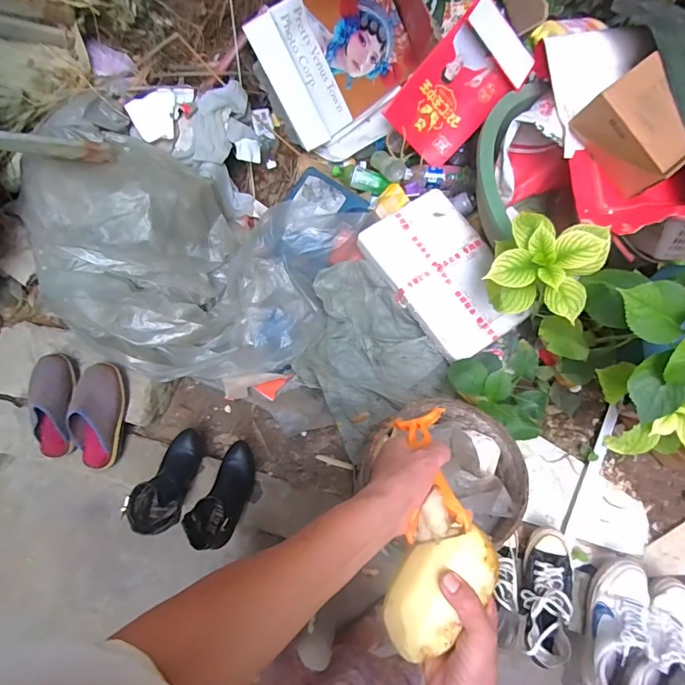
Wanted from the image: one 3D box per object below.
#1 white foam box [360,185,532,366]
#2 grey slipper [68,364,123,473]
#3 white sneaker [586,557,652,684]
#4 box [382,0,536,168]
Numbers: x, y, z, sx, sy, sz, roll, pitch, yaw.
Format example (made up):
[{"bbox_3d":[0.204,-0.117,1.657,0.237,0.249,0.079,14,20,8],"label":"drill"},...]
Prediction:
[{"bbox_3d":[0.279,-0.190,1.211,0.286,0.066,0.451,-33,76,-10],"label":"white foam box"},{"bbox_3d":[-0.573,0.172,1.026,0.111,0.093,0.241,2,91,0],"label":"grey slipper"},{"bbox_3d":[0.589,0.602,0.943,0.092,0.096,0.267,25,58,7],"label":"white sneaker"},{"bbox_3d":[0.319,-0.693,1.215,0.234,0.362,0.045,33,27,-26],"label":"box"}]

